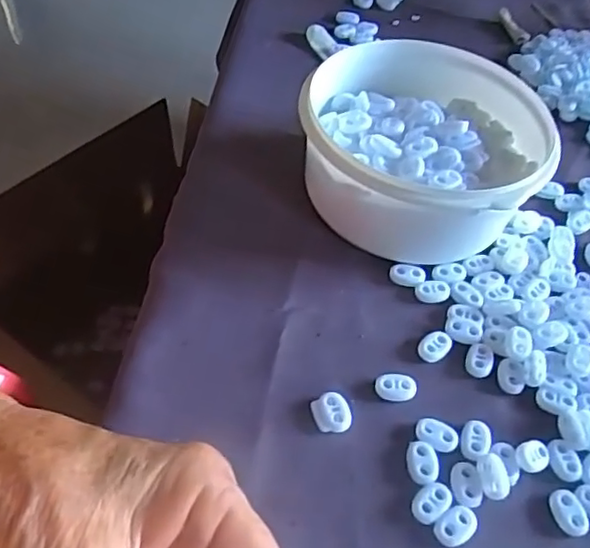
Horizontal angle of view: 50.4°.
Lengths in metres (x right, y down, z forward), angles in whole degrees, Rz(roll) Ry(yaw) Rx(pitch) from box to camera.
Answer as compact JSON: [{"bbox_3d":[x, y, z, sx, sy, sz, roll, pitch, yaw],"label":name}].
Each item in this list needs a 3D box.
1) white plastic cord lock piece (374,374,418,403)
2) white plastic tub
[{"bbox_3d":[0.056,0.063,0.350,0.023,0.007,0.015,4,50,-2],"label":"white plastic cord lock piece"},{"bbox_3d":[0.085,-0.077,0.423,0.159,0.075,0.161,4,50,-5],"label":"white plastic tub"}]

